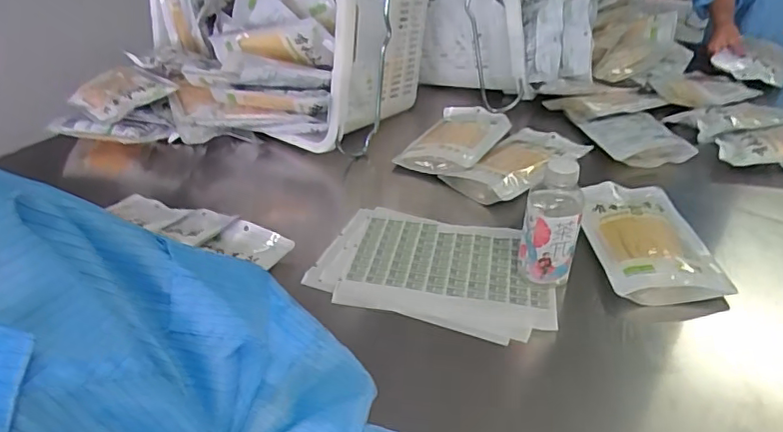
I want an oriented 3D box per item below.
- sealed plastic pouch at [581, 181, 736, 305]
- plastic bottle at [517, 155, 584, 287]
[{"bbox_3d":[0.369,0.028,0.828,0.180,0.056,0.255,0,37,3],"label":"sealed plastic pouch"},{"bbox_3d":[0.208,0.009,0.723,0.070,0.183,0.061,9,38,16],"label":"plastic bottle"}]

